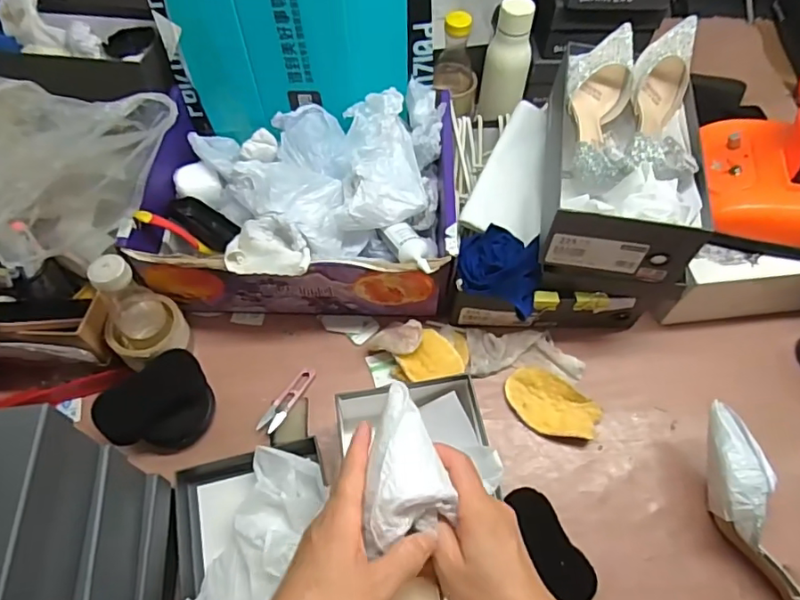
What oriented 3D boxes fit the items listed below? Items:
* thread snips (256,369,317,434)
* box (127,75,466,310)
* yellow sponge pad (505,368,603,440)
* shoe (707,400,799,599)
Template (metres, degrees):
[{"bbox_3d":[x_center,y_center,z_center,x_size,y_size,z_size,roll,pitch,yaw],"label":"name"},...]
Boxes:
[{"bbox_3d":[-0.144,0.127,0.699,0.025,0.006,0.099,27,63,14],"label":"thread snips"},{"bbox_3d":[-0.131,-0.129,0.749,0.391,0.155,0.292,-1,60,-1],"label":"box"},{"bbox_3d":[0.192,0.132,0.689,0.118,0.019,0.068,23,62,12],"label":"yellow sponge pad"},{"bbox_3d":[0.376,0.252,0.582,0.116,0.087,0.253,-24,63,-14],"label":"shoe"}]

